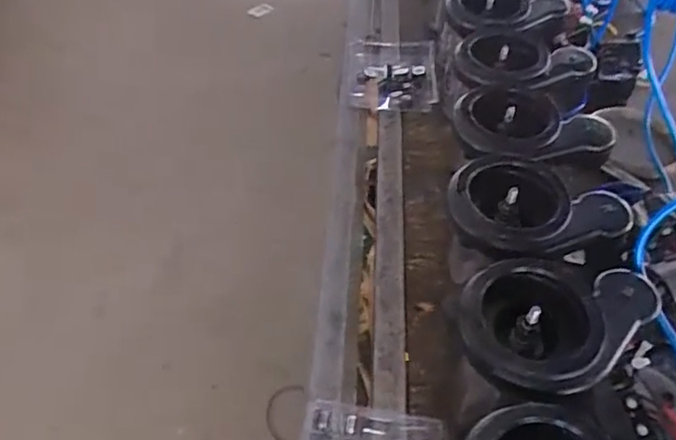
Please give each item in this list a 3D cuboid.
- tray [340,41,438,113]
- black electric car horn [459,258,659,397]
[{"bbox_3d":[0.089,-0.253,0.996,0.156,0.036,0.188,1,47,0],"label":"tray"},{"bbox_3d":[0.180,0.082,0.488,0.151,0.049,0.113,-28,53,-25],"label":"black electric car horn"}]

